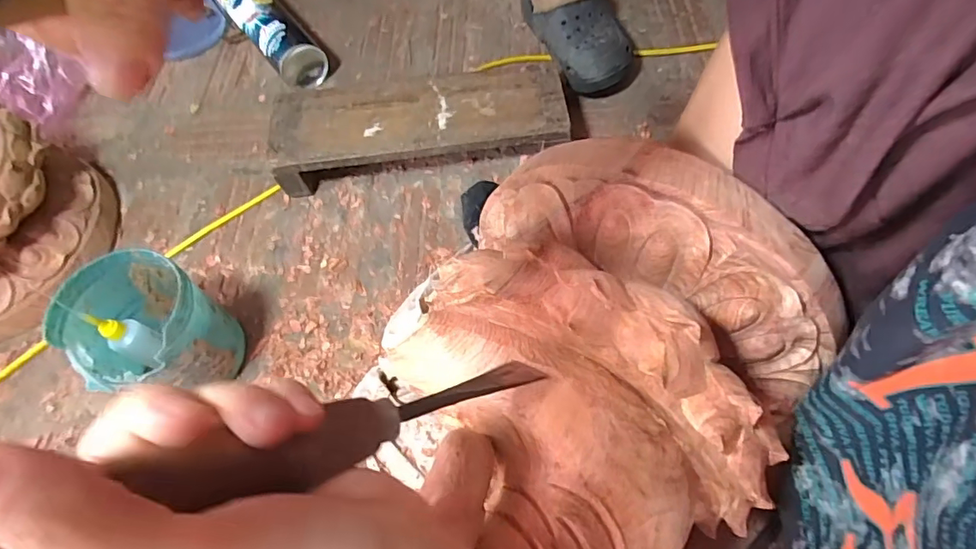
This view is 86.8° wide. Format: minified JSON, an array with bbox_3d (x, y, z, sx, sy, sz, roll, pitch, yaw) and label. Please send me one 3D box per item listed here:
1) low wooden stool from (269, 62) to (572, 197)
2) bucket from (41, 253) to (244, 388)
[{"bbox_3d":[-0.079,-0.168,0.612,0.331,0.071,0.115,-6,63,1],"label":"low wooden stool"},{"bbox_3d":[-0.300,0.056,0.475,0.112,0.123,0.103,-1,64,2],"label":"bucket"}]

